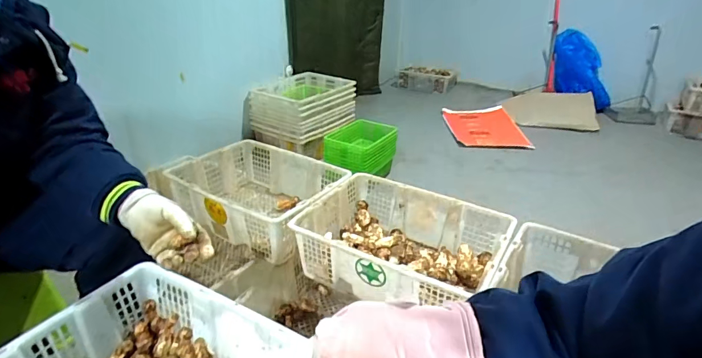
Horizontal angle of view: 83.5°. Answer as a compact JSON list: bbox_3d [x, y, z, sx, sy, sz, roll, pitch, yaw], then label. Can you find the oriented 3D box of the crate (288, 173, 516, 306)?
[{"bbox_3d":[0.129,0.177,1.022,0.476,0.171,0.356,16,31,27],"label":"crate"}]

